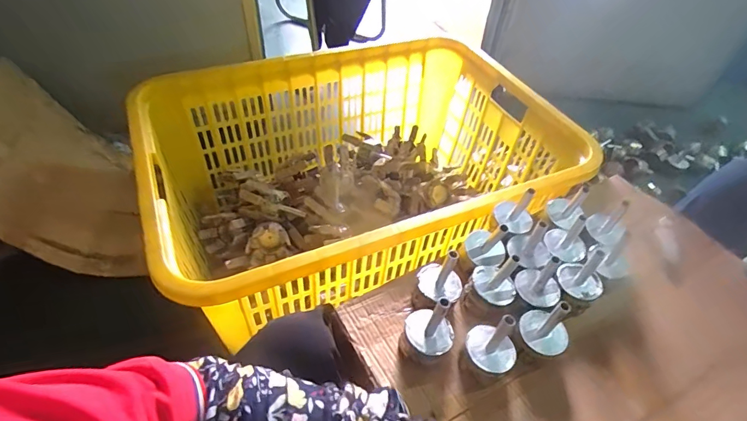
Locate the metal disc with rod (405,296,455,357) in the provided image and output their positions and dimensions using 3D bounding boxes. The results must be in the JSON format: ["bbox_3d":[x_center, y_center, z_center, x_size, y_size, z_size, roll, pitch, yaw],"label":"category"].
[{"bbox_3d":[0.070,0.142,0.514,0.062,0.092,0.057,24,50,20],"label":"metal disc with rod"}]

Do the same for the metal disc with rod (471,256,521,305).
[{"bbox_3d":[0.169,0.082,0.566,0.061,0.070,0.054,22,49,18],"label":"metal disc with rod"}]

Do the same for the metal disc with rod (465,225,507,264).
[{"bbox_3d":[0.168,0.038,0.605,0.059,0.063,0.056,1,46,-1],"label":"metal disc with rod"}]

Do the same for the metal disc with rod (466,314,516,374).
[{"bbox_3d":[0.145,0.150,0.499,0.053,0.070,0.060,-24,52,-23],"label":"metal disc with rod"}]

